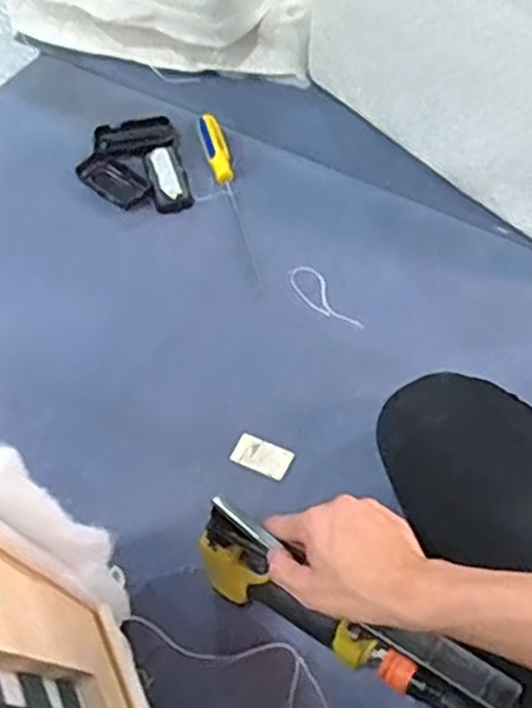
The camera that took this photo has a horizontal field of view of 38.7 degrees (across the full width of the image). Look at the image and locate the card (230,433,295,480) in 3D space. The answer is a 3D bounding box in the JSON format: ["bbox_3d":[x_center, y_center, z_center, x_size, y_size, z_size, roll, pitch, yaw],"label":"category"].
[{"bbox_3d":[-0.004,0.108,0.807,0.061,0.006,0.035,21,65,16],"label":"card"}]

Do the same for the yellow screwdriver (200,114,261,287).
[{"bbox_3d":[-0.047,-0.211,0.995,0.031,0.031,0.277,-14,58,-4],"label":"yellow screwdriver"}]

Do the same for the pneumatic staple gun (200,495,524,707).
[{"bbox_3d":[0.065,0.215,0.613,0.276,0.126,0.046,22,62,29],"label":"pneumatic staple gun"}]

